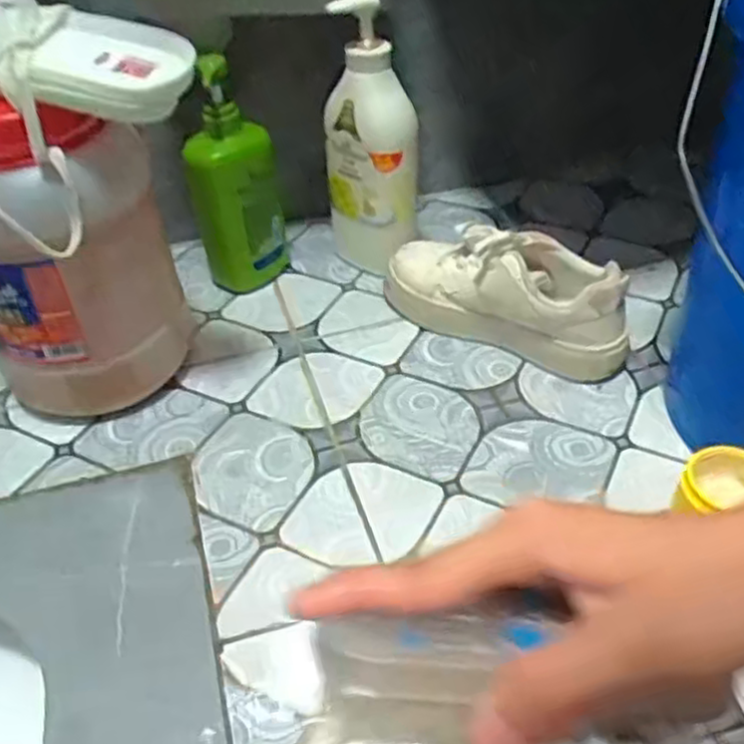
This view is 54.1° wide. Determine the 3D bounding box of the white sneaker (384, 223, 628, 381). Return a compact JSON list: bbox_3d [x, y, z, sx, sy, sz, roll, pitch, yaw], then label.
[{"bbox_3d":[0.130,-0.085,0.709,0.242,0.110,0.085,17,45,23],"label":"white sneaker"}]

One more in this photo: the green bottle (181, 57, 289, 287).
[{"bbox_3d":[-0.143,-0.206,0.762,0.095,0.243,0.122,-12,41,-10],"label":"green bottle"}]

